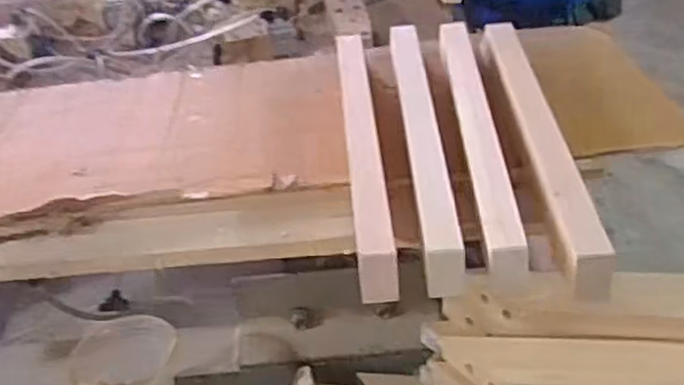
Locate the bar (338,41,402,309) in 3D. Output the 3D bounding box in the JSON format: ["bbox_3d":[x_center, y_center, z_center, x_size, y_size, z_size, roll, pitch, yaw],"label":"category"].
[{"bbox_3d":[0.020,-0.049,0.711,0.031,0.037,0.386,-5,39,1],"label":"bar"}]

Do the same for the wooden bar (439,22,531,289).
[{"bbox_3d":[0.133,-0.066,0.717,0.029,0.036,0.410,-3,39,3],"label":"wooden bar"}]

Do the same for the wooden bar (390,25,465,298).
[{"bbox_3d":[0.078,-0.061,0.717,0.030,0.041,0.404,-4,39,2],"label":"wooden bar"}]

